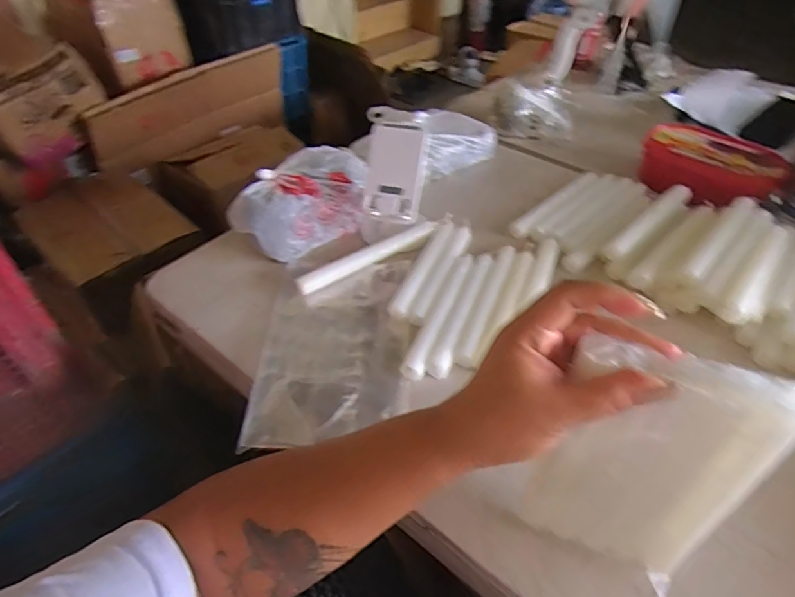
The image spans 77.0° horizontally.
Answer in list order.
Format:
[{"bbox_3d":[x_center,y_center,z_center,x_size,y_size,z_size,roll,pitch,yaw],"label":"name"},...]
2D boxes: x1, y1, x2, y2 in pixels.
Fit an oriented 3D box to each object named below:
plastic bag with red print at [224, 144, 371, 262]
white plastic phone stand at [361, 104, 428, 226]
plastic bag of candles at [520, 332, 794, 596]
[{"bbox_3d":[-0.118,-0.129,0.639,0.117,0.068,0.172,31,52,29],"label":"plastic bag with red print"},{"bbox_3d":[-0.003,-0.164,0.615,0.072,0.132,0.021,3,7,13],"label":"white plastic phone stand"},{"bbox_3d":[0.149,0.110,0.316,0.113,0.200,0.019,19,44,14],"label":"plastic bag of candles"}]

